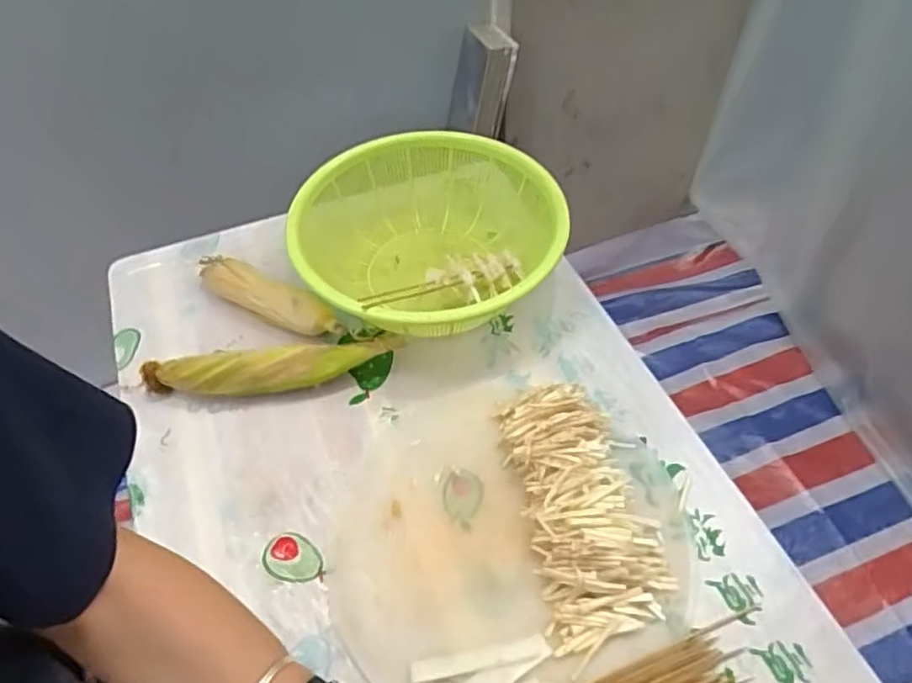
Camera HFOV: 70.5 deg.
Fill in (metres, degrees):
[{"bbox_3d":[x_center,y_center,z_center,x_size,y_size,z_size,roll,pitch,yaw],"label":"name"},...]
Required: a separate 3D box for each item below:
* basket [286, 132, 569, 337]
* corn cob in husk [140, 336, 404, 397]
[{"bbox_3d":[-0.041,-0.117,0.790,0.306,0.124,0.302,-1,53,1],"label":"basket"},{"bbox_3d":[-0.199,0.033,0.711,0.271,0.059,0.048,-10,53,-5],"label":"corn cob in husk"}]

